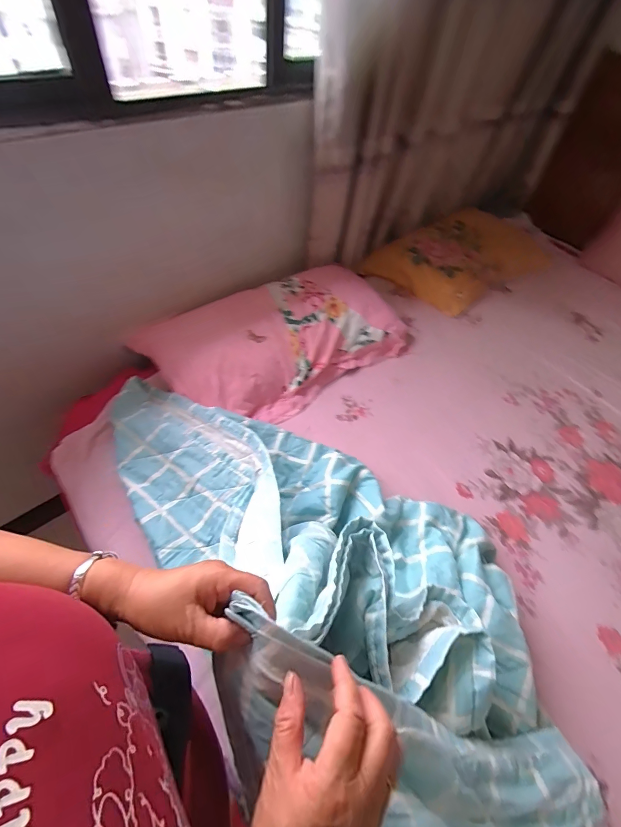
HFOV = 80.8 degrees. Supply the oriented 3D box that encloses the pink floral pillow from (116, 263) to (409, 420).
[{"bbox_3d":[-0.061,-0.223,1.021,0.707,0.112,0.403,-29,61,-24],"label":"pink floral pillow"}]

